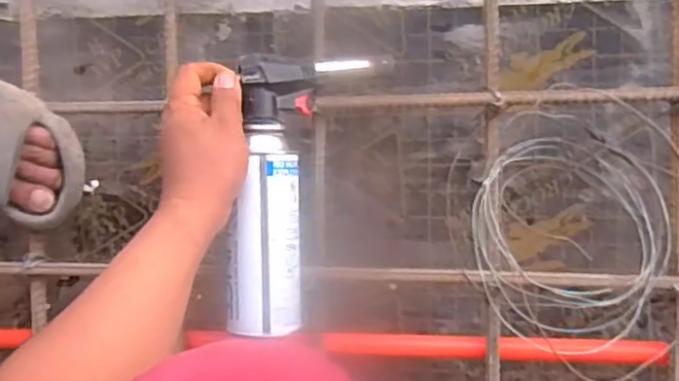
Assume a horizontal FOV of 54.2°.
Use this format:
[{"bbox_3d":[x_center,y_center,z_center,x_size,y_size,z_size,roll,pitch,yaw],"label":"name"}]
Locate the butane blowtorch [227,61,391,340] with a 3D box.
[{"bbox_3d":[-0.039,-0.002,0.586,0.112,0.062,0.256,7,86,6],"label":"butane blowtorch"}]

